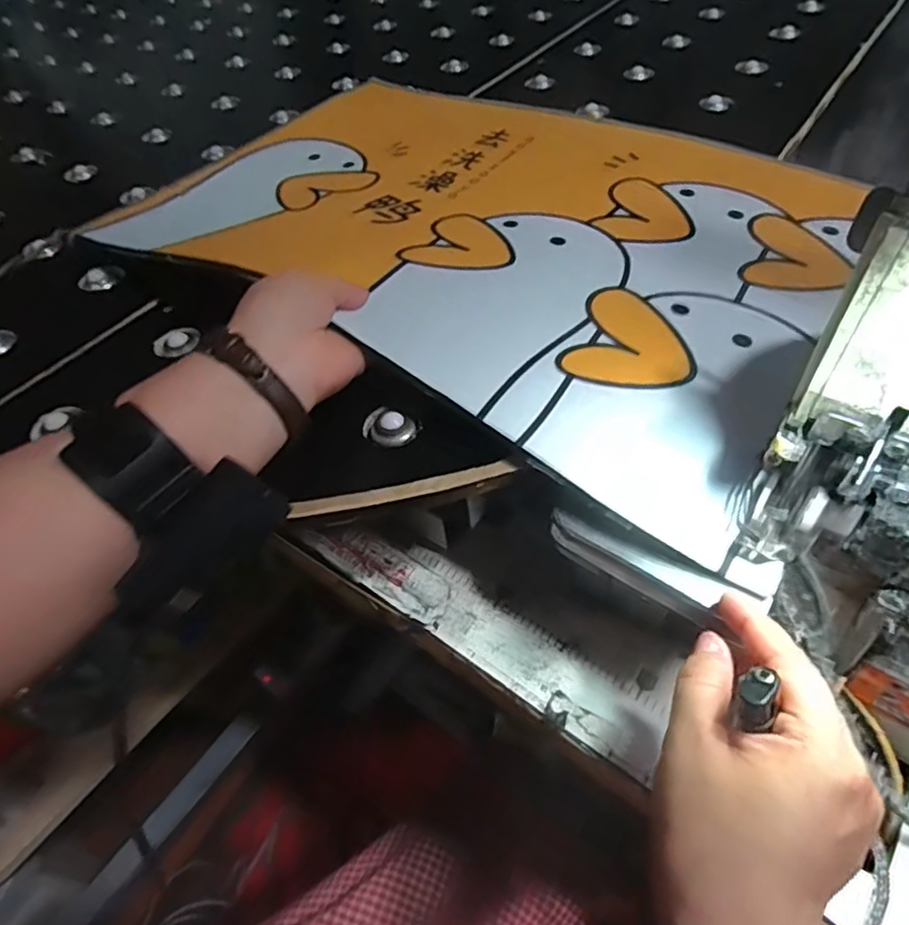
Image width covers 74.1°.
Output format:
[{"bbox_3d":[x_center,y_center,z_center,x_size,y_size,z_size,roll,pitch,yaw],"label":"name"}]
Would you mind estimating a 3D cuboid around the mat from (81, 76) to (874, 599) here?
[{"bbox_3d":[0.007,-0.195,0.467,0.542,0.034,0.363,28,58,24],"label":"mat"}]

